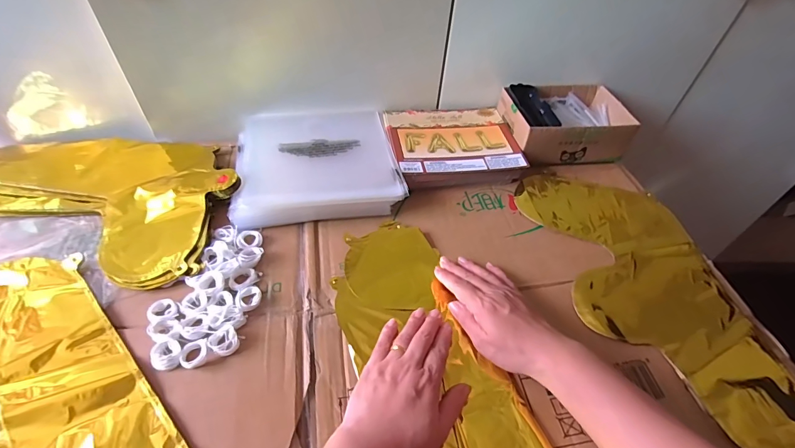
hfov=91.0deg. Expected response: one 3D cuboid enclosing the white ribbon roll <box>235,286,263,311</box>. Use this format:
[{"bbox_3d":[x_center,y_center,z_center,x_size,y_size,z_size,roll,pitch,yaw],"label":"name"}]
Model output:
[{"bbox_3d":[-0.161,0.081,0.427,0.027,0.008,0.030,-17,52,-18],"label":"white ribbon roll"}]

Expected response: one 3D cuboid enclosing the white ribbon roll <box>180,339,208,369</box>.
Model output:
[{"bbox_3d":[-0.197,0.126,0.380,0.025,0.008,0.024,2,48,-2],"label":"white ribbon roll"}]

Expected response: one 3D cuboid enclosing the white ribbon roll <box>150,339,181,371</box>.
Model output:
[{"bbox_3d":[-0.224,0.126,0.379,0.026,0.007,0.031,-21,53,-21],"label":"white ribbon roll"}]

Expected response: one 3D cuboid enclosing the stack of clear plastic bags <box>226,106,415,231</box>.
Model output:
[{"bbox_3d":[-0.117,-0.093,0.572,0.218,0.035,0.219,-7,49,-10],"label":"stack of clear plastic bags"}]

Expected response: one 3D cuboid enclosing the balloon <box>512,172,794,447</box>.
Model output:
[{"bbox_3d":[0.307,0.084,0.457,0.198,0.014,0.420,-6,49,-10],"label":"balloon"}]

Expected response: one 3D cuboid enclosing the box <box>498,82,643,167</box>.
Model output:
[{"bbox_3d":[0.275,-0.172,0.651,0.190,0.059,0.138,-3,49,-7],"label":"box"}]

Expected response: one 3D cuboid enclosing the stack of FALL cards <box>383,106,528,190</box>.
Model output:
[{"bbox_3d":[0.085,-0.126,0.620,0.192,0.035,0.167,-8,50,-11],"label":"stack of FALL cards"}]

